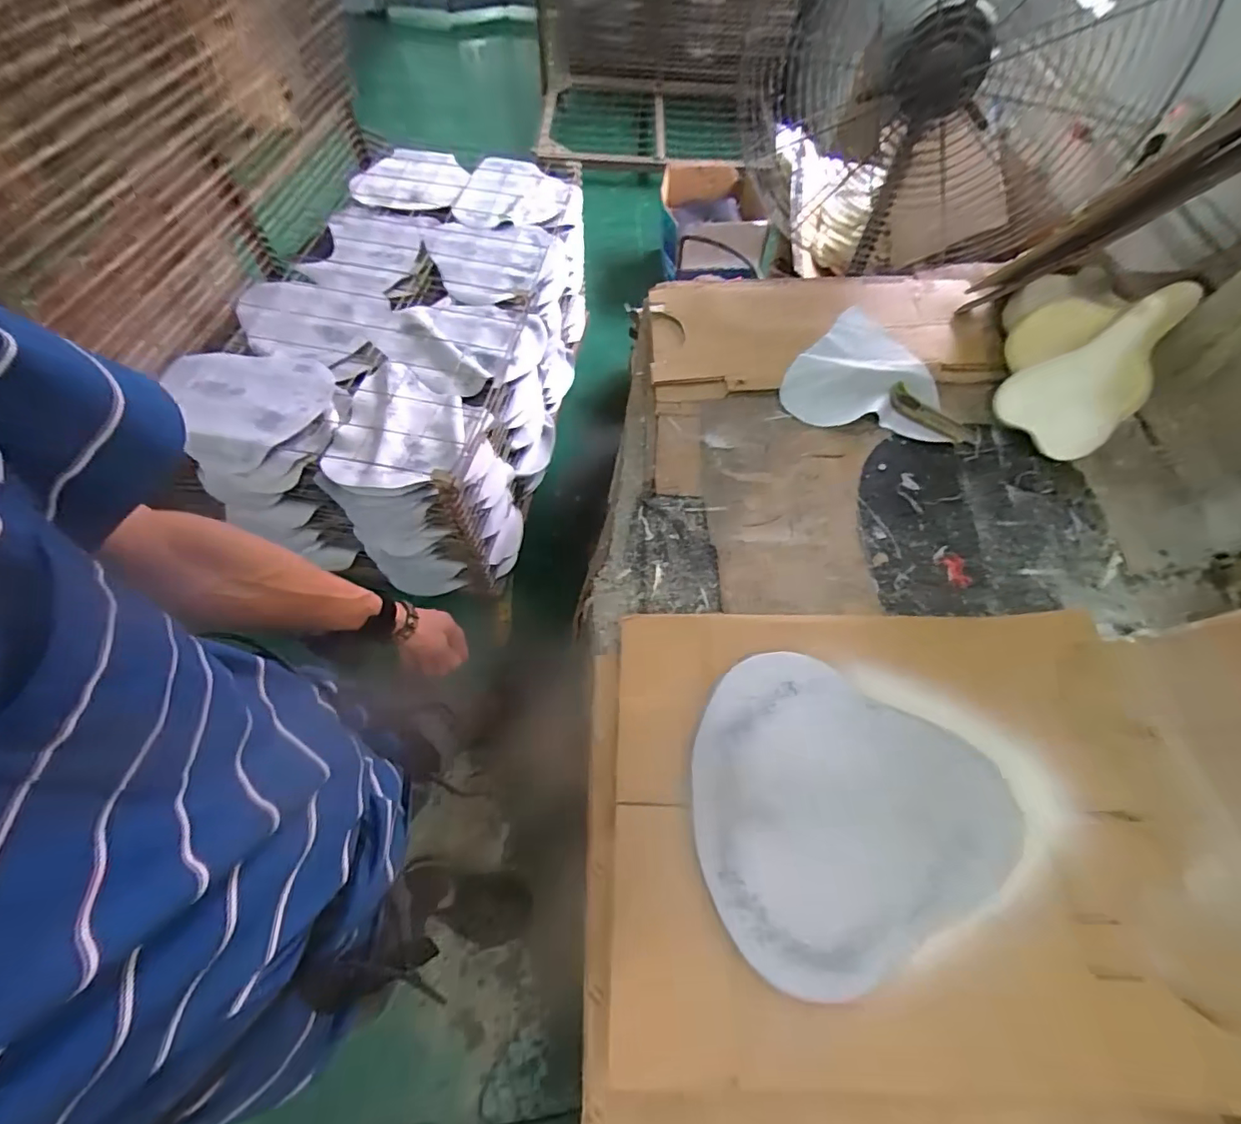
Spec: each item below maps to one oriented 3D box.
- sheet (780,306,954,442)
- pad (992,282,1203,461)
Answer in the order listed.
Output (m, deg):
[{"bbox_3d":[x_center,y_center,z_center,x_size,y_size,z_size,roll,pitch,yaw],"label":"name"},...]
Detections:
[{"bbox_3d":[0.411,-0.332,0.912,0.254,0.034,0.266,12,61,5],"label":"sheet"},{"bbox_3d":[0.718,-0.297,0.788,0.295,0.063,0.155,-45,68,11],"label":"pad"}]

